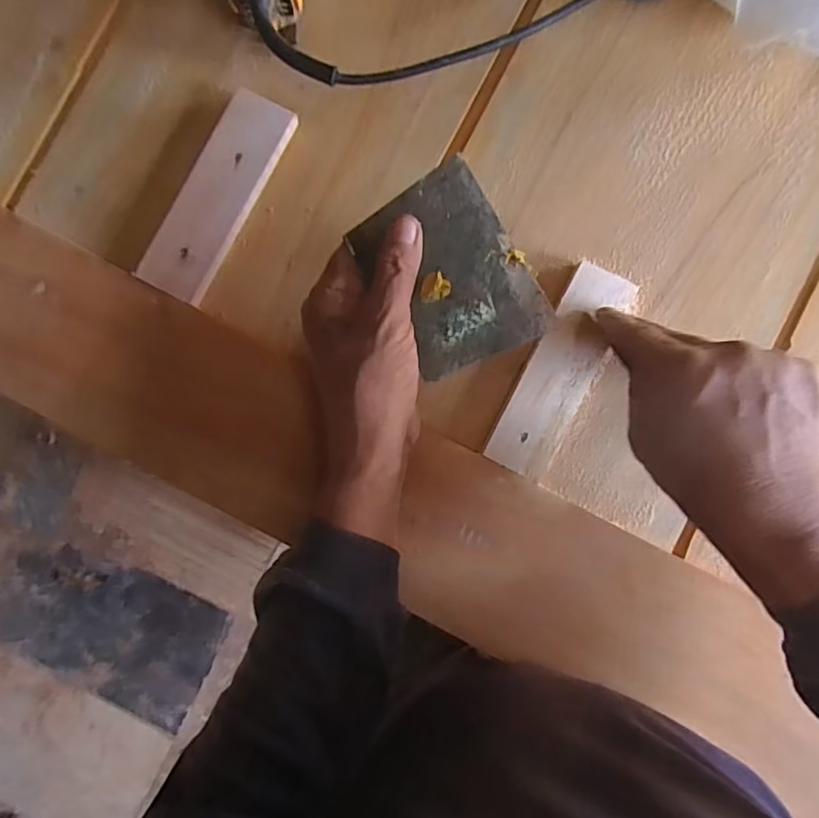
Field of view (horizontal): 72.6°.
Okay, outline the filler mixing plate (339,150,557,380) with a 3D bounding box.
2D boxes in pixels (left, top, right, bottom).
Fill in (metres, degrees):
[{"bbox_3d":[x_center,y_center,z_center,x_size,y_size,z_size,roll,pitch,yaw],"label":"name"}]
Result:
[{"bbox_3d":[0.025,-0.082,0.338,0.085,0.004,0.116,-30,88,-6],"label":"filler mixing plate"}]

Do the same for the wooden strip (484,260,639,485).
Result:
[{"bbox_3d":[0.103,-0.026,0.378,0.043,0.006,0.148,27,88,2],"label":"wooden strip"}]

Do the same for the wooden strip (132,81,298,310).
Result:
[{"bbox_3d":[-0.135,-0.149,0.390,0.047,0.018,0.150,27,86,2],"label":"wooden strip"}]

